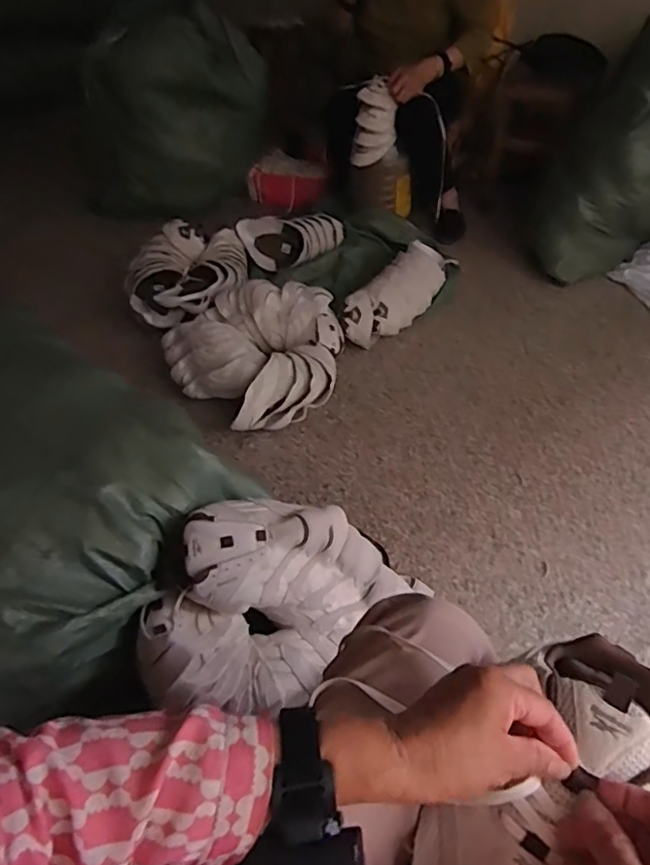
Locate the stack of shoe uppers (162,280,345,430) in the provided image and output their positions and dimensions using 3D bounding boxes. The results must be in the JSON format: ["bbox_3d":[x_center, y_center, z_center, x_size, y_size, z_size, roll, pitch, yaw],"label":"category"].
[{"bbox_3d":[-0.141,-0.192,1.337,0.387,0.156,0.357,-33,51,-27],"label":"stack of shoe uppers"}]

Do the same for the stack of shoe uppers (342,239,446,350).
[{"bbox_3d":[0.210,-0.377,1.529,0.128,0.117,0.474,21,49,24],"label":"stack of shoe uppers"}]

